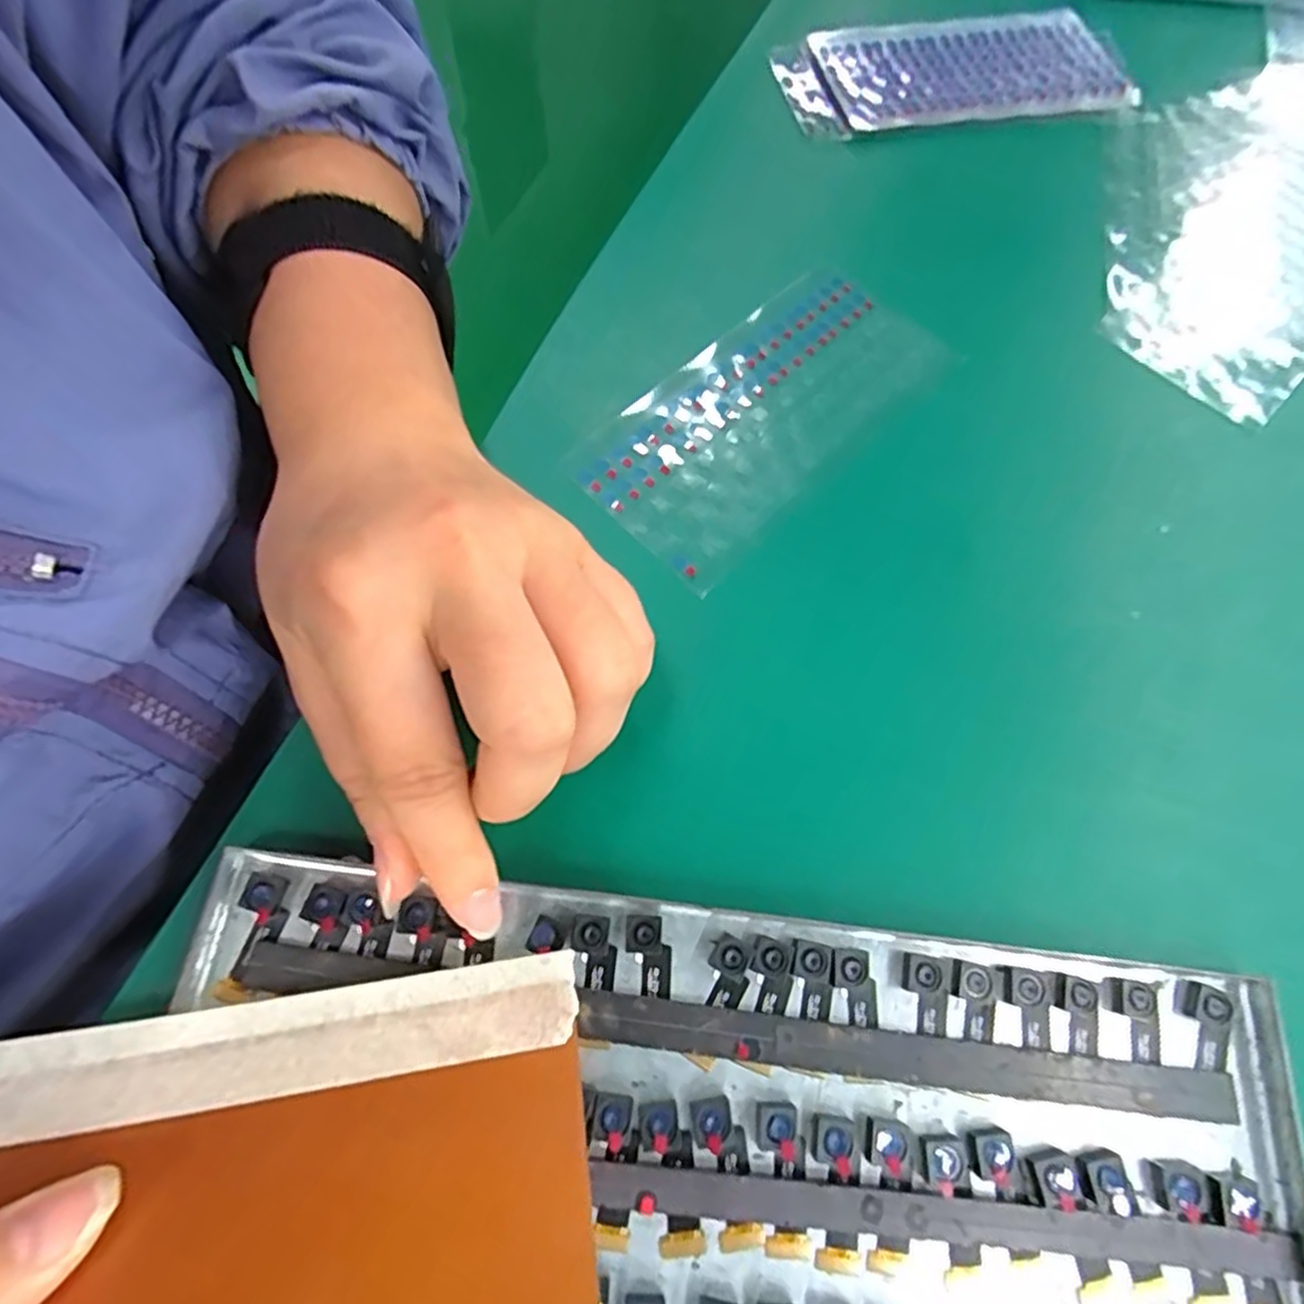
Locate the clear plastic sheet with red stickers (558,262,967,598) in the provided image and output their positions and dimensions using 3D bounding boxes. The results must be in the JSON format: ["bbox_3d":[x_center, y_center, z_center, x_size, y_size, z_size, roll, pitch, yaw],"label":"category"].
[{"bbox_3d":[0.038,-0.080,0.227,0.129,0.005,0.060,-42,81,-16],"label":"clear plastic sheet with red stickers"}]

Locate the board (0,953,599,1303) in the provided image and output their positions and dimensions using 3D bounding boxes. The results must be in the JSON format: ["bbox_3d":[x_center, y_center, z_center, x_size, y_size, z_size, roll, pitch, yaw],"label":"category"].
[{"bbox_3d":[-0.079,0.099,0.128,0.131,0.005,0.065,-8,39,-6],"label":"board"}]

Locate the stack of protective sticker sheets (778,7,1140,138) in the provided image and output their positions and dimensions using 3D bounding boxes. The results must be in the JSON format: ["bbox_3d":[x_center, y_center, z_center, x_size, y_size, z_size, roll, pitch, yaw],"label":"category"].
[{"bbox_3d":[0.128,-0.249,0.297,0.148,0.010,0.067,-12,71,-6],"label":"stack of protective sticker sheets"}]

